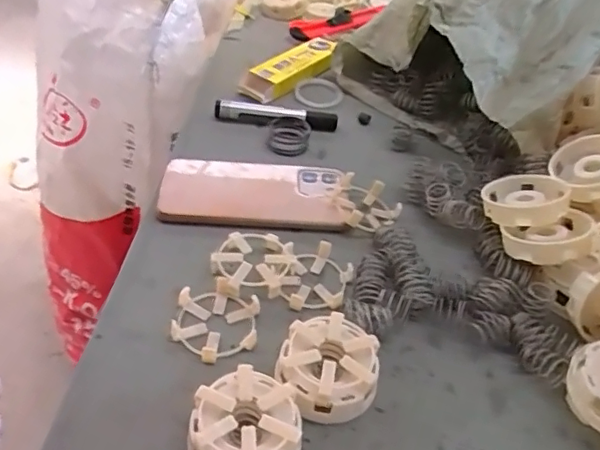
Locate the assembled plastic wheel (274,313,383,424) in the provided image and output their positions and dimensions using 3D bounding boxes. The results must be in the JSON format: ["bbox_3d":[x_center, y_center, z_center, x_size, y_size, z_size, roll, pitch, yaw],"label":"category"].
[{"bbox_3d":[0.019,0.093,0.374,0.063,0.034,0.065,4,41,-3],"label":"assembled plastic wheel"}]

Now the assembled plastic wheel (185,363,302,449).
[{"bbox_3d":[-0.031,0.121,0.334,0.065,0.032,0.064,4,41,-3],"label":"assembled plastic wheel"}]

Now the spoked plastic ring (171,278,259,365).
[{"bbox_3d":[-0.060,0.068,0.403,0.059,0.015,0.064,4,41,-3],"label":"spoked plastic ring"}]

